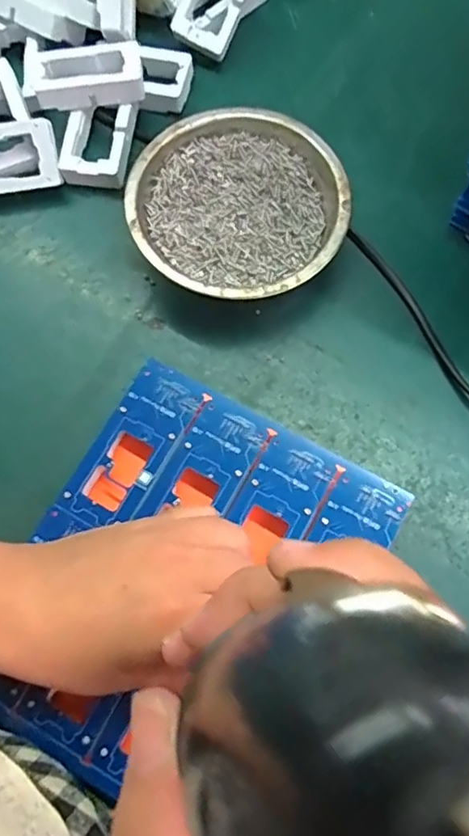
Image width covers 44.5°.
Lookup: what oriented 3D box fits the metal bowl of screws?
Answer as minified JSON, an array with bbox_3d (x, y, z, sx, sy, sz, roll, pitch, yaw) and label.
[{"bbox_3d":[0.007,-0.125,0.353,0.123,0.041,0.123,0,73,1],"label":"metal bowl of screws"}]

